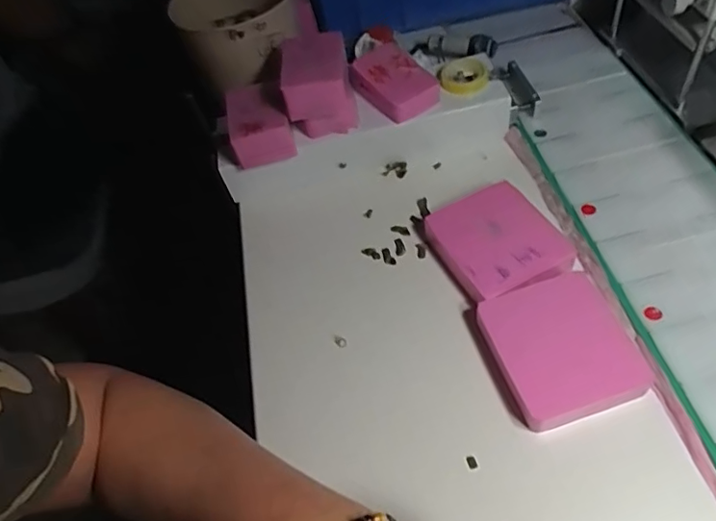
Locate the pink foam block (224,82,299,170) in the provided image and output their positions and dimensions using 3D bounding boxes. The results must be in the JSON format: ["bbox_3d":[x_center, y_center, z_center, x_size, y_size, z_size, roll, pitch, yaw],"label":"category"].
[{"bbox_3d":[-0.084,-0.117,0.460,0.050,0.044,0.065,-16,53,-1],"label":"pink foam block"}]

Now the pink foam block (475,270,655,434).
[{"bbox_3d":[0.132,0.056,0.353,0.086,0.019,0.090,-18,53,-2],"label":"pink foam block"}]

